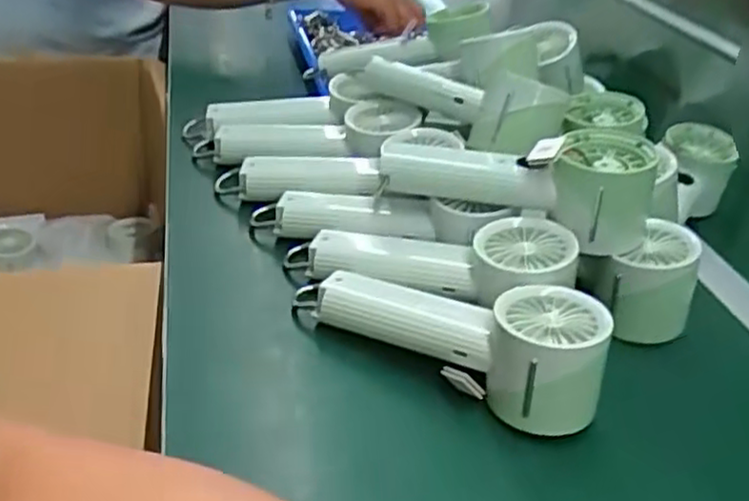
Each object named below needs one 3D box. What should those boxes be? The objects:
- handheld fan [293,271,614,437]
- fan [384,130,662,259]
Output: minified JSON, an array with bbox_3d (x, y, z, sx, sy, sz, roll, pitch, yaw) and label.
[{"bbox_3d":[0.049,0.038,0.424,0.181,0.056,0.066,26,38,26],"label":"handheld fan"},{"bbox_3d":[0.089,-0.049,0.463,0.176,0.056,0.069,10,34,5],"label":"fan"}]

